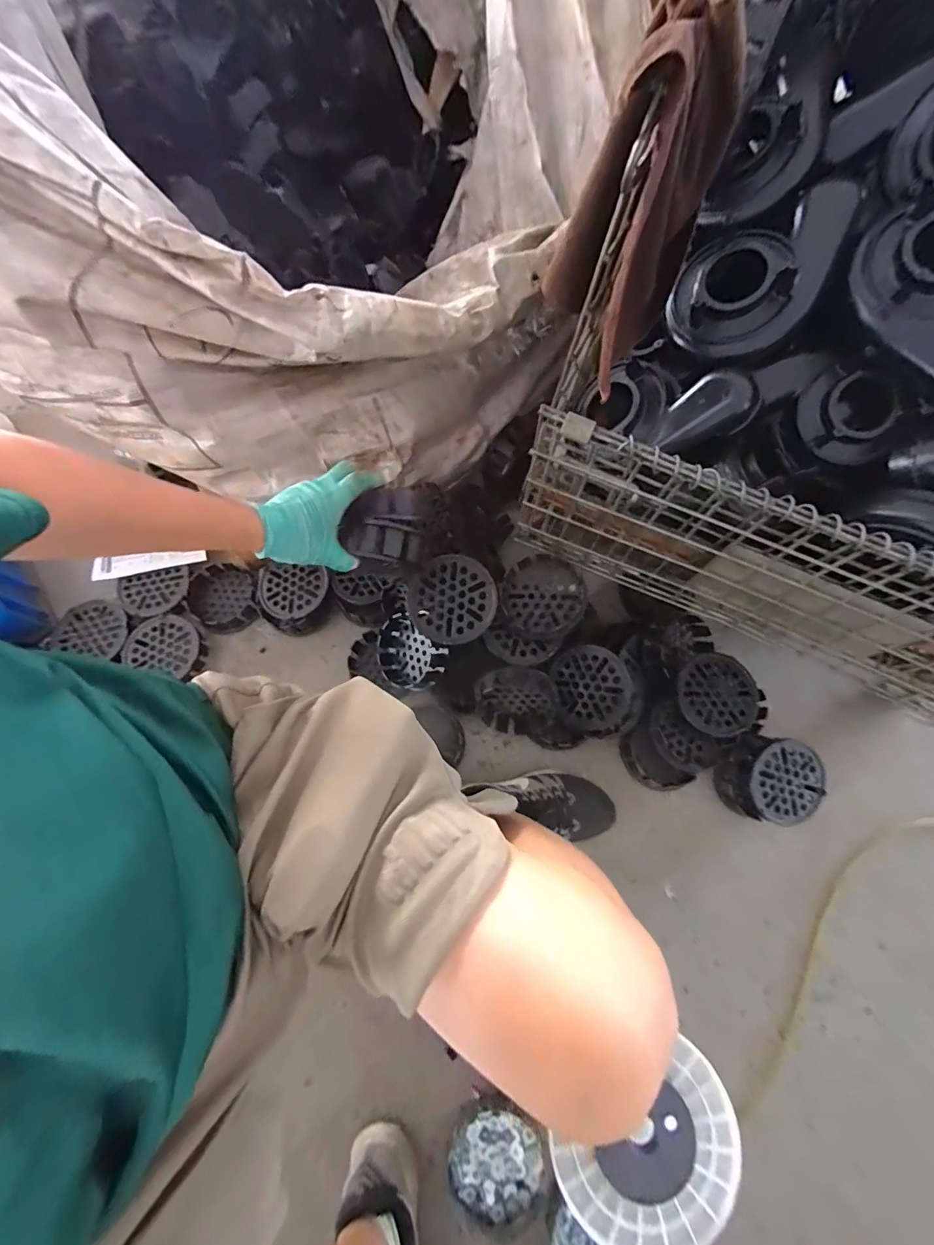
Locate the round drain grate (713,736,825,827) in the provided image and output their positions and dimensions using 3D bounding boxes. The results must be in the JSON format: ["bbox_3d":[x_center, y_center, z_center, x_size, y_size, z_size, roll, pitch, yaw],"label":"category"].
[{"bbox_3d":[0.507,0.262,0.744,0.150,0.065,0.144,0,72,0],"label":"round drain grate"}]

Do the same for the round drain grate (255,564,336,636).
[{"bbox_3d":[-0.322,-0.050,0.850,0.136,0.050,0.134,0,72,0],"label":"round drain grate"}]

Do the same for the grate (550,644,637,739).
[{"bbox_3d":[0.216,0.112,0.749,0.120,0.050,0.147,-8,85,26],"label":"grate"}]

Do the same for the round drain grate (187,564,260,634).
[{"bbox_3d":[-0.471,-0.044,0.874,0.123,0.038,0.135,0,72,0],"label":"round drain grate"}]

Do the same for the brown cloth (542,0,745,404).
[{"bbox_3d":[0.139,-0.349,0.372,0.106,0.211,0.105,24,74,8],"label":"brown cloth"}]

